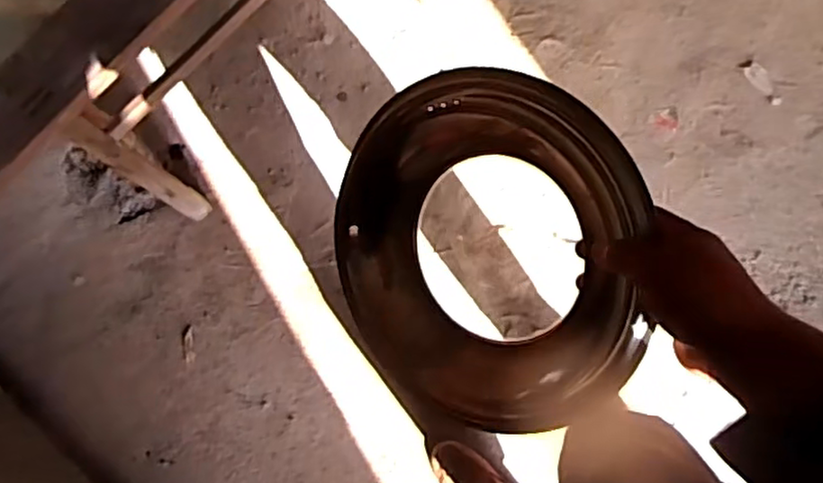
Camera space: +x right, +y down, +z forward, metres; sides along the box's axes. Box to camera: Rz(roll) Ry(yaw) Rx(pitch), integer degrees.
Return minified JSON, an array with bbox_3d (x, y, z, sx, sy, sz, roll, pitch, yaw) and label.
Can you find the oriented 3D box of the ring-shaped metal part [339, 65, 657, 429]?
[{"bbox_3d":[0.055,0.012,0.537,0.283,0.053,0.275,11,112,30],"label":"ring-shaped metal part"}]

